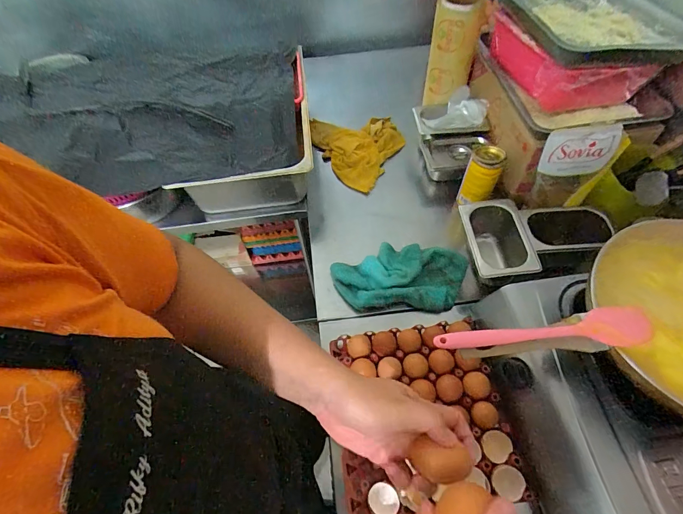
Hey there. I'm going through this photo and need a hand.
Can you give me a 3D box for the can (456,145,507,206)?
[{"bbox_3d":[0.319,-0.178,0.812,0.075,0.125,0.074,21,61,16],"label":"can"}]

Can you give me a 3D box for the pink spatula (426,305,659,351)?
[{"bbox_3d":[0.251,0.089,0.453,0.266,0.009,0.046,-1,76,0],"label":"pink spatula"}]

